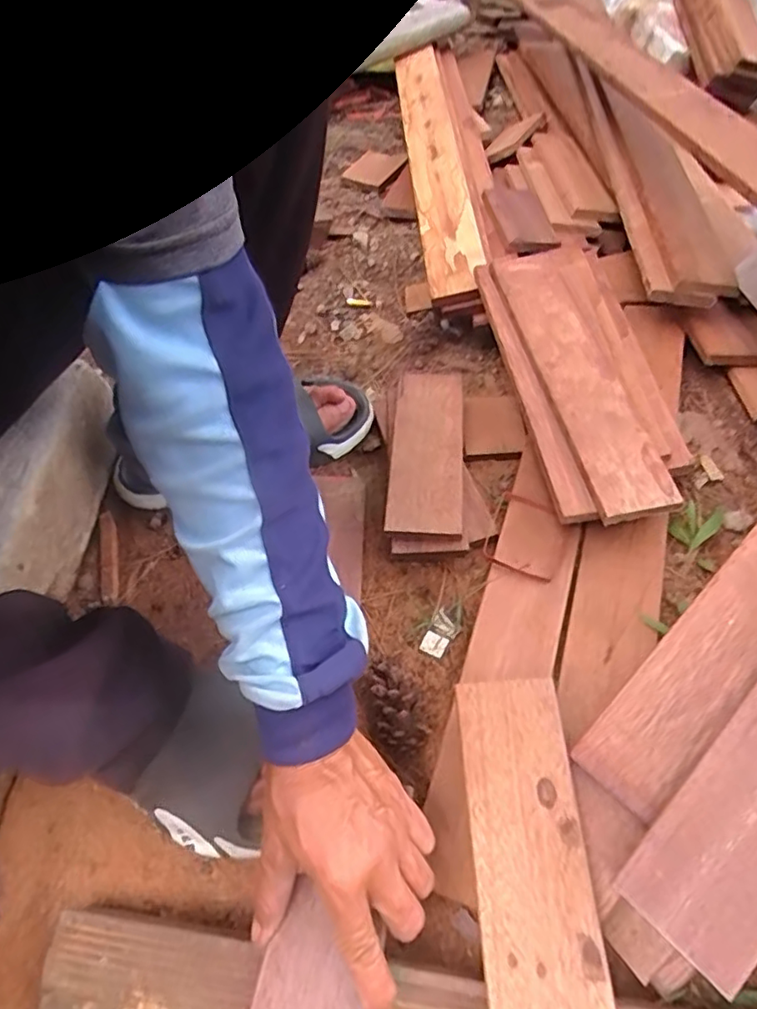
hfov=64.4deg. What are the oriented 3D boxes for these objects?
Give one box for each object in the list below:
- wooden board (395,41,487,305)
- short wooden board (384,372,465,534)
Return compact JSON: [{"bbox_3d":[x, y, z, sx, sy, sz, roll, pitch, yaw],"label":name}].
[{"bbox_3d":[0.075,-0.484,0.818,0.069,0.024,0.610,-6,55,5],"label":"wooden board"},{"bbox_3d":[0.046,-0.055,0.553,0.065,0.015,0.192,1,56,10],"label":"short wooden board"}]

